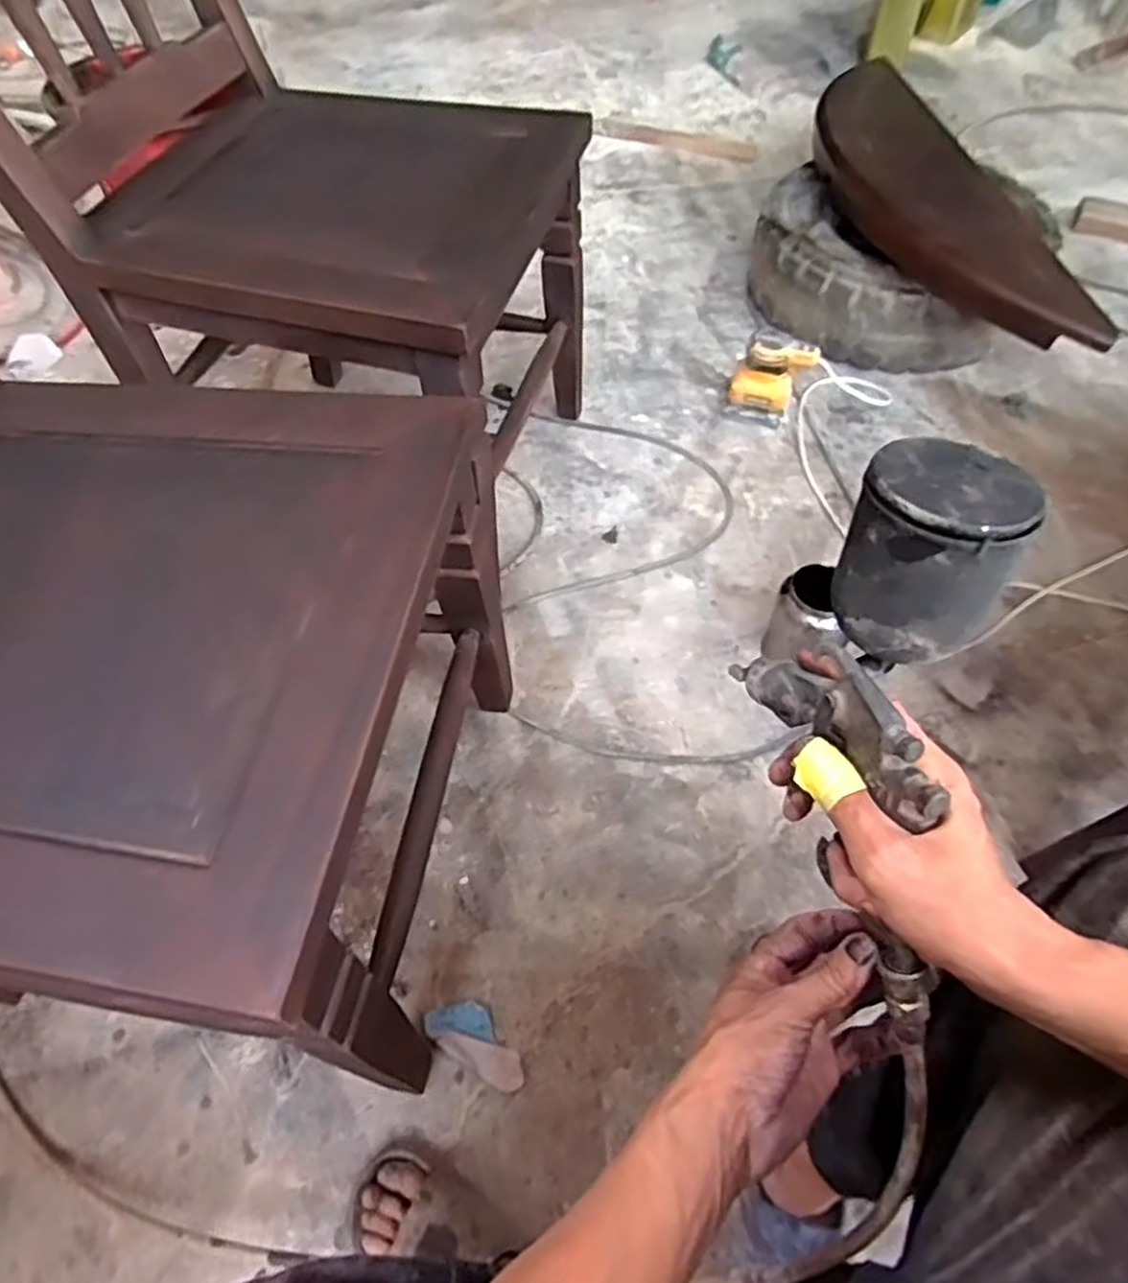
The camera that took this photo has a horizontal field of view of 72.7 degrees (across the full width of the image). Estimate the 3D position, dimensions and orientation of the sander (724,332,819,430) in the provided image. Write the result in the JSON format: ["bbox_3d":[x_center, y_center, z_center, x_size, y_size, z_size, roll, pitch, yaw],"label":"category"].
[{"bbox_3d":[0.367,-0.461,1.348,0.130,0.131,0.092,18,57,13],"label":"sander"}]

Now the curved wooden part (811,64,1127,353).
[{"bbox_3d":[0.688,-0.921,1.526,0.296,0.091,1.125,-5,55,-2],"label":"curved wooden part"}]

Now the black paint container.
[{"bbox_3d":[0.177,-0.048,0.377,0.072,0.083,0.081,18,57,13],"label":"black paint container"}]

